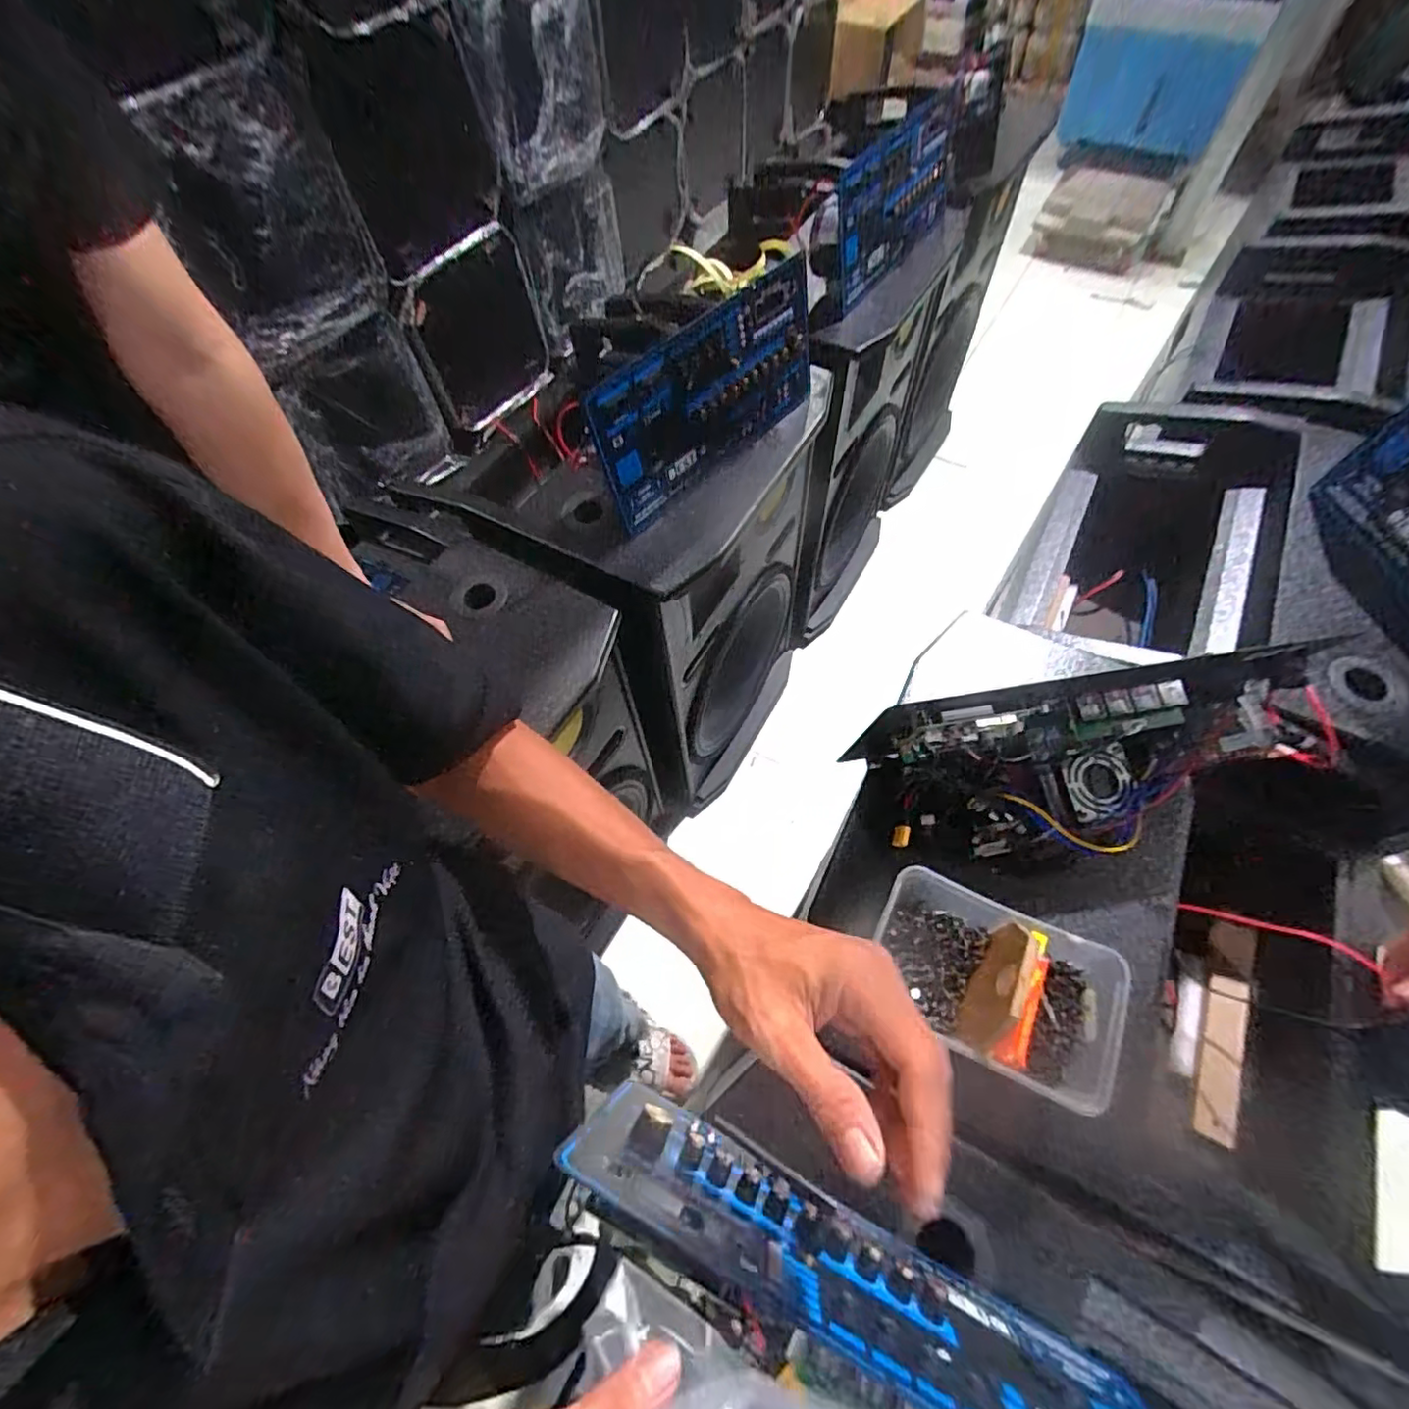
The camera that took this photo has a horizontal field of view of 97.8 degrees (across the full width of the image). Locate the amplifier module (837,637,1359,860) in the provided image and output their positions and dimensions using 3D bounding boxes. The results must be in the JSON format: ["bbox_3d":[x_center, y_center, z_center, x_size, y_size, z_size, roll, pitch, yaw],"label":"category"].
[{"bbox_3d":[0.332,0.053,0.524,0.345,0.155,0.122,-4,61,1],"label":"amplifier module"}]

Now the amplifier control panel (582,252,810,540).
[{"bbox_3d":[0.009,-0.390,0.781,0.358,0.196,0.032,-42,57,-12],"label":"amplifier control panel"}]

